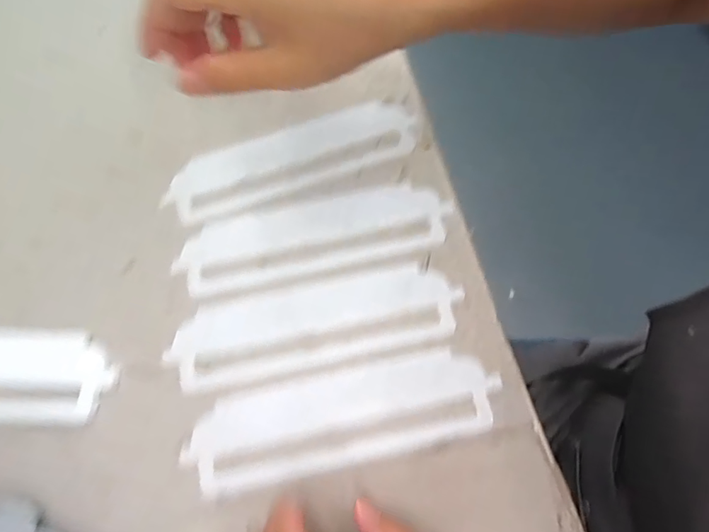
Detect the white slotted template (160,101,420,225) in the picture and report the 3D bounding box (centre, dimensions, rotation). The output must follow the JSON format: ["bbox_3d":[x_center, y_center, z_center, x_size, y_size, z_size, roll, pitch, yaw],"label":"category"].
[{"bbox_3d":[-0.045,-0.080,0.359,0.184,0.004,0.049,-18,72,-4],"label":"white slotted template"}]

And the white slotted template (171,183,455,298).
[{"bbox_3d":[-0.028,-0.022,0.341,0.185,0.006,0.055,-13,67,-2],"label":"white slotted template"}]

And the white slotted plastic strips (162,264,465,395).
[{"bbox_3d":[-0.025,0.038,0.317,0.181,0.004,0.054,-11,71,-1],"label":"white slotted plastic strips"}]

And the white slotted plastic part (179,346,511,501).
[{"bbox_3d":[-0.008,0.093,0.299,0.185,0.004,0.053,-13,69,-1],"label":"white slotted plastic part"}]

